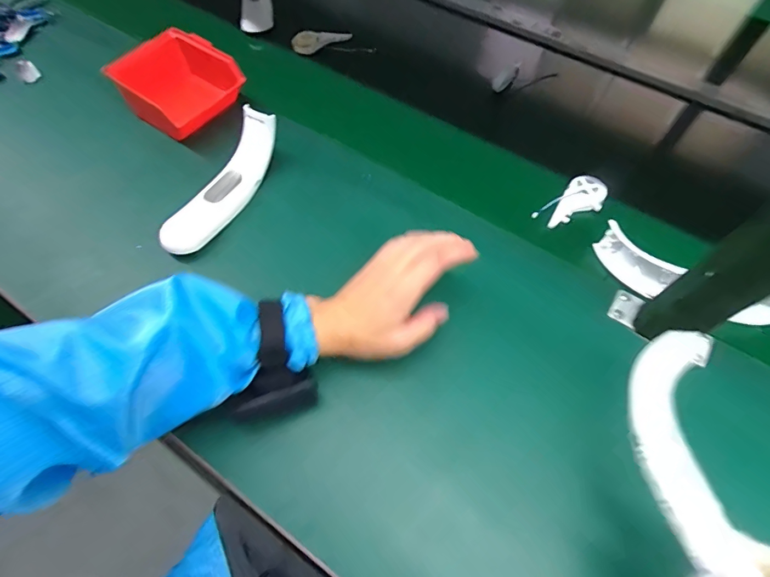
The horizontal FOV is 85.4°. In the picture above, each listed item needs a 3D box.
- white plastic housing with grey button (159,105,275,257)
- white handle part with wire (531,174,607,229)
[{"bbox_3d":[-0.192,-0.125,0.488,0.050,0.055,0.190,26,64,13],"label":"white plastic housing with grey button"},{"bbox_3d":[0.237,-0.106,0.523,0.096,0.016,0.047,-37,68,-19],"label":"white handle part with wire"}]

